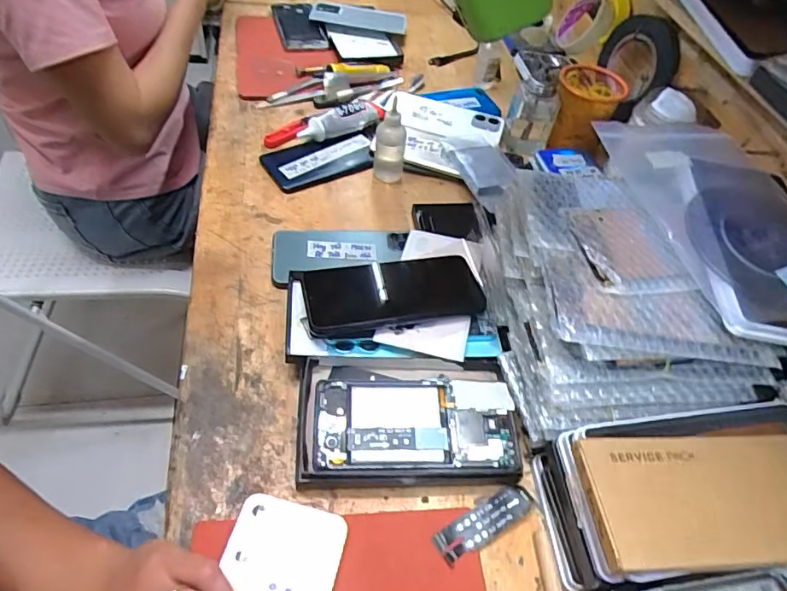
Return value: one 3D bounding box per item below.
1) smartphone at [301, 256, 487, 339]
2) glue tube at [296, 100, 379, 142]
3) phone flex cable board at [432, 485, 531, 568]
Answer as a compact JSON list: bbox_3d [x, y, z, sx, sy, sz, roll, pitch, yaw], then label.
[{"bbox_3d":[0.001,-0.004,0.489,0.165,0.011,0.075,-7,54,-12],"label":"smartphone"},{"bbox_3d":[-0.067,-0.228,0.670,0.119,0.024,0.038,-34,62,-29],"label":"glue tube"},{"bbox_3d":[0.069,0.173,0.395,0.082,0.007,0.027,-25,58,-25],"label":"phone flex cable board"}]

